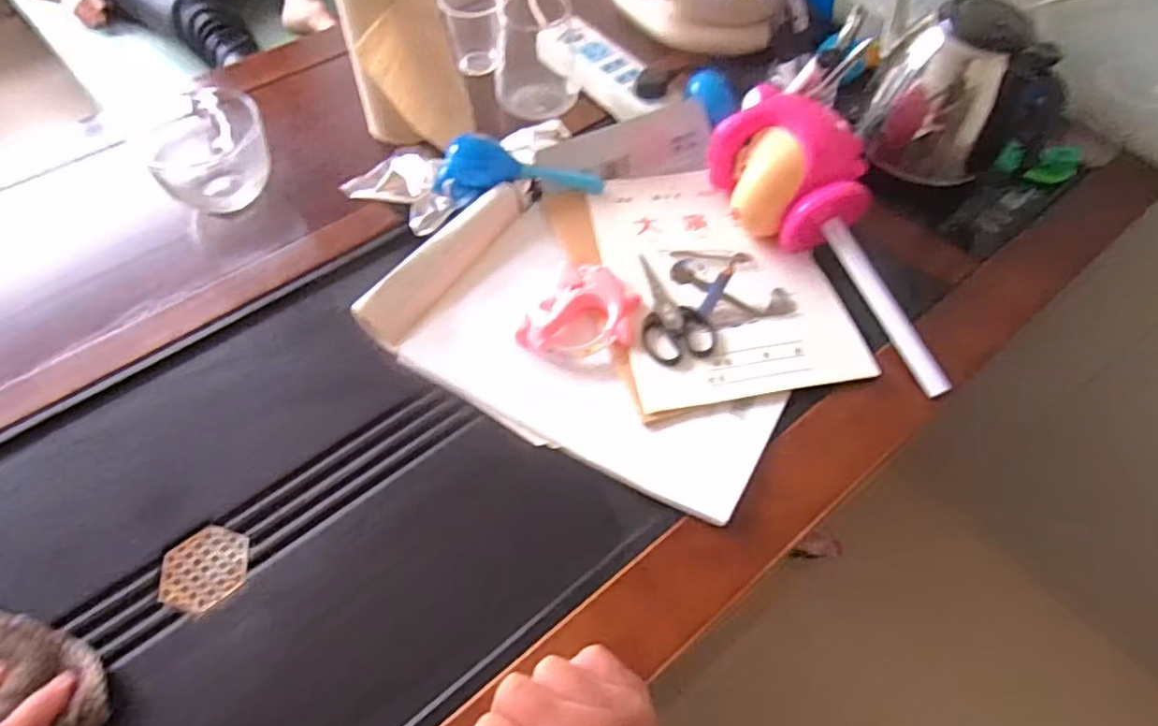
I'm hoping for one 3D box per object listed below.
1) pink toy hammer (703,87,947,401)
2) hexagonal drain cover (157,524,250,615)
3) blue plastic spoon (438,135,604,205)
[{"bbox_3d":[0.216,-0.106,0.572,0.107,0.089,0.295,-27,79,-18],"label":"pink toy hammer"},{"bbox_3d":[-0.253,0.138,0.455,0.050,0.006,0.057,40,64,22],"label":"hexagonal drain cover"},{"bbox_3d":[-0.056,-0.181,0.624,0.150,0.033,0.057,-7,57,-6],"label":"blue plastic spoon"}]

